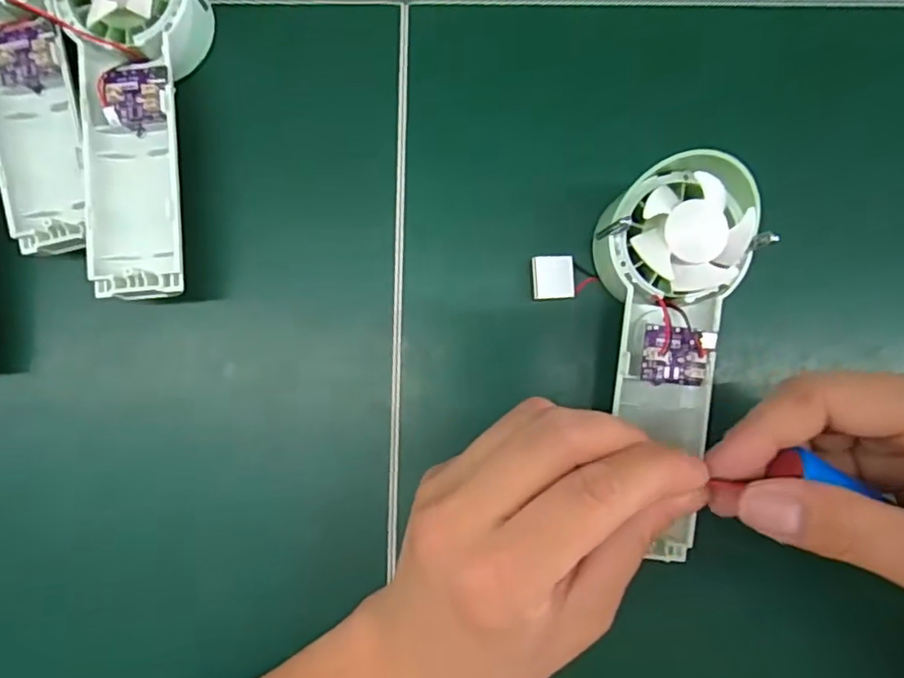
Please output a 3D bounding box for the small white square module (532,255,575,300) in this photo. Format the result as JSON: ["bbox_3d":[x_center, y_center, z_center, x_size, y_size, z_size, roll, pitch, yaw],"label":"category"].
[{"bbox_3d":[0.049,-0.030,0.286,0.022,0.004,0.020,-5,95,-21],"label":"small white square module"}]

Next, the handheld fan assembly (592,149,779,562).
[{"bbox_3d":[0.096,0.008,0.263,0.063,0.024,0.170,1,99,1],"label":"handheld fan assembly"}]

